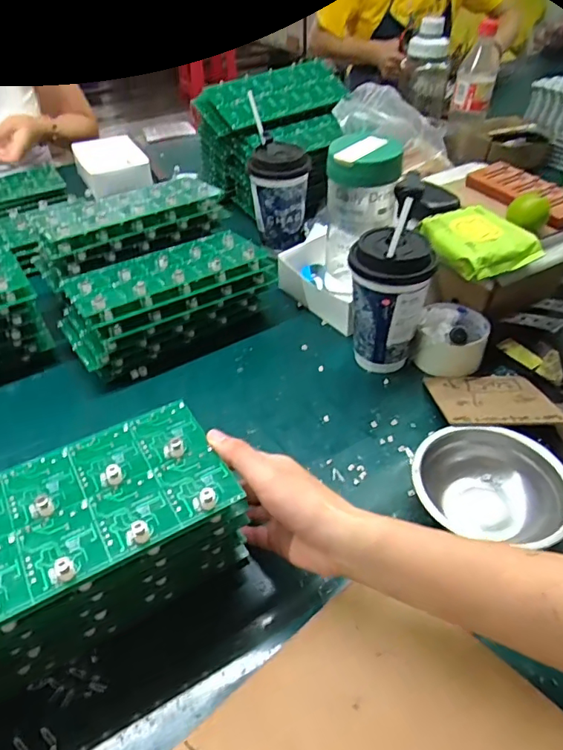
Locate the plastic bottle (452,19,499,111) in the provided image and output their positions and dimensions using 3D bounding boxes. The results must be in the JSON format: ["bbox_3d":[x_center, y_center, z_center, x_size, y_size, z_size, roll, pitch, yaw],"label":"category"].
[{"bbox_3d":[0.349,-0.545,0.929,0.066,0.141,0.058,12,43,15],"label":"plastic bottle"}]

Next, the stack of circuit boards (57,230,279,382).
[{"bbox_3d":[-0.139,-0.094,0.641,0.246,0.099,0.116,-26,47,-26],"label":"stack of circuit boards"}]

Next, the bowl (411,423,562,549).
[{"bbox_3d":[0.176,0.107,0.452,0.127,0.065,0.113,12,43,15],"label":"bowl"}]

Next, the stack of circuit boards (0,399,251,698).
[{"bbox_3d":[-0.146,0.126,0.369,0.223,0.117,0.105,-22,45,-23],"label":"stack of circuit boards"}]

